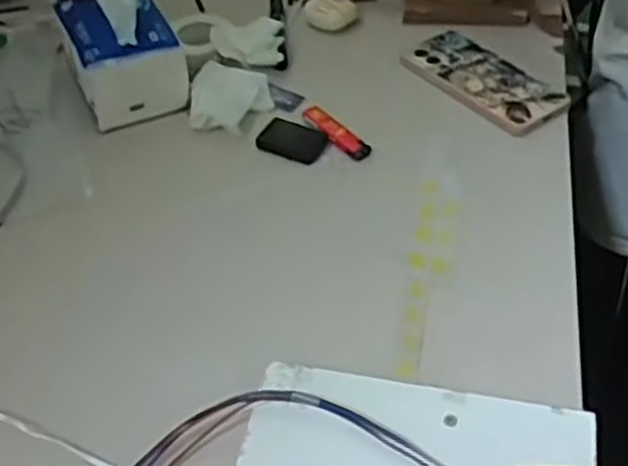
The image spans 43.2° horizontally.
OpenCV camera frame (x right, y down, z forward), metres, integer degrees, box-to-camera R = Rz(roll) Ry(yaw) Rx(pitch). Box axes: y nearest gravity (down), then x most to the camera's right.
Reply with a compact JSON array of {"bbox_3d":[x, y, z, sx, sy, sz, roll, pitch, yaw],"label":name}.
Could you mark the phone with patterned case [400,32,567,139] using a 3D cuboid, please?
[{"bbox_3d":[0.161,-0.150,0.761,0.074,0.006,0.162,-30,51,-25],"label":"phone with patterned case"}]

